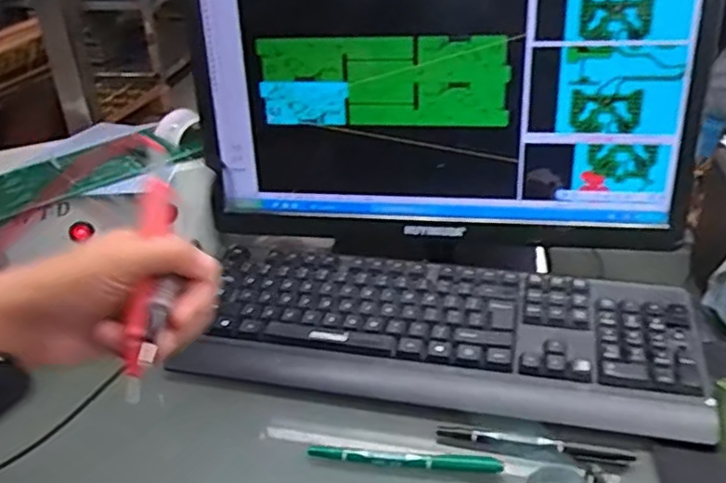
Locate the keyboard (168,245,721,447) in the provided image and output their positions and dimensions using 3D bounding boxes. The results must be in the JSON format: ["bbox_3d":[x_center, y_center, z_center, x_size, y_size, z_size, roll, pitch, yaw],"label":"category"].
[{"bbox_3d":[0.061,0.076,0.604,0.442,0.035,0.166,5,32,13],"label":"keyboard"}]

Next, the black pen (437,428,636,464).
[{"bbox_3d":[0.125,0.149,0.506,0.140,0.009,0.009,5,32,13],"label":"black pen"}]

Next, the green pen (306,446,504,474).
[{"bbox_3d":[0.030,0.157,0.501,0.139,0.007,0.015,2,32,8],"label":"green pen"}]

